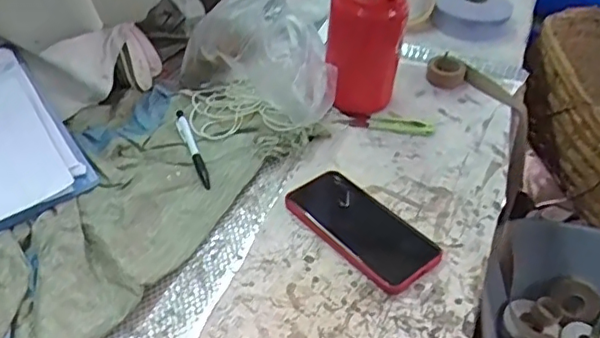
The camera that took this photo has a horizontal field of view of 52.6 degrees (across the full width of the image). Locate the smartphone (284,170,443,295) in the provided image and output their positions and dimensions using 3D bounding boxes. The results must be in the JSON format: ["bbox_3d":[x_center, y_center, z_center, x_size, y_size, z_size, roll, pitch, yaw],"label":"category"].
[{"bbox_3d":[0.060,0.056,0.620,0.081,0.016,0.167,-28,49,-31],"label":"smartphone"}]

